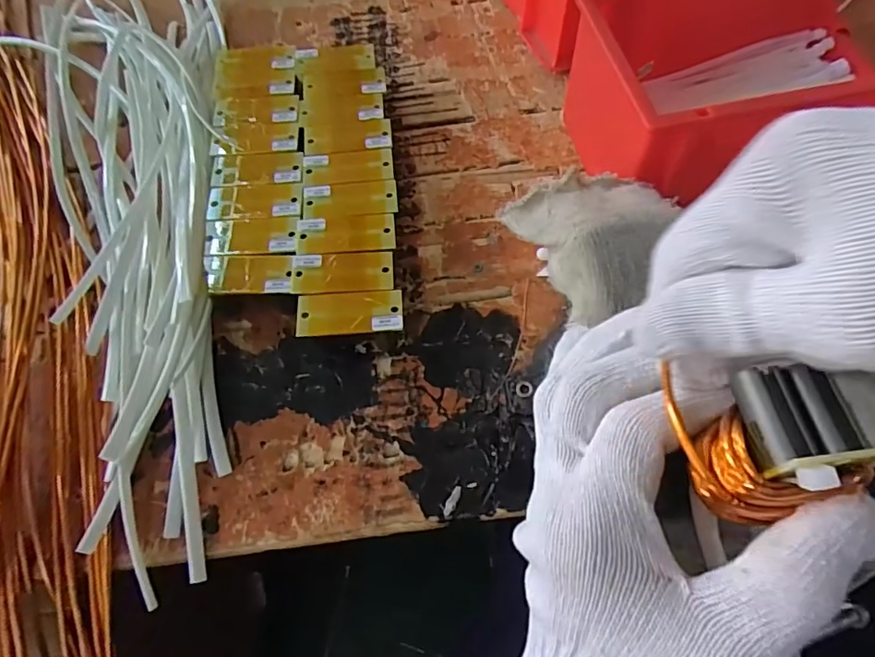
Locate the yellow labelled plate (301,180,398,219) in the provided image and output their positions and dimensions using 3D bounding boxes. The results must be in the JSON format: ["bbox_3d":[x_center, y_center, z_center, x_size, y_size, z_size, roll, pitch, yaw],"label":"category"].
[{"bbox_3d":[-0.066,-0.096,0.393,0.070,0.004,0.033,-5,63,1],"label":"yellow labelled plate"}]

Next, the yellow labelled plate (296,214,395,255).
[{"bbox_3d":[-0.067,-0.069,0.383,0.070,0.005,0.033,-4,63,2],"label":"yellow labelled plate"}]

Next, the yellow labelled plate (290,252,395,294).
[{"bbox_3d":[-0.066,-0.040,0.368,0.069,0.006,0.031,-4,63,2],"label":"yellow labelled plate"}]

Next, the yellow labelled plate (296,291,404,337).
[{"bbox_3d":[-0.059,-0.011,0.352,0.070,0.005,0.031,-4,63,2],"label":"yellow labelled plate"}]

